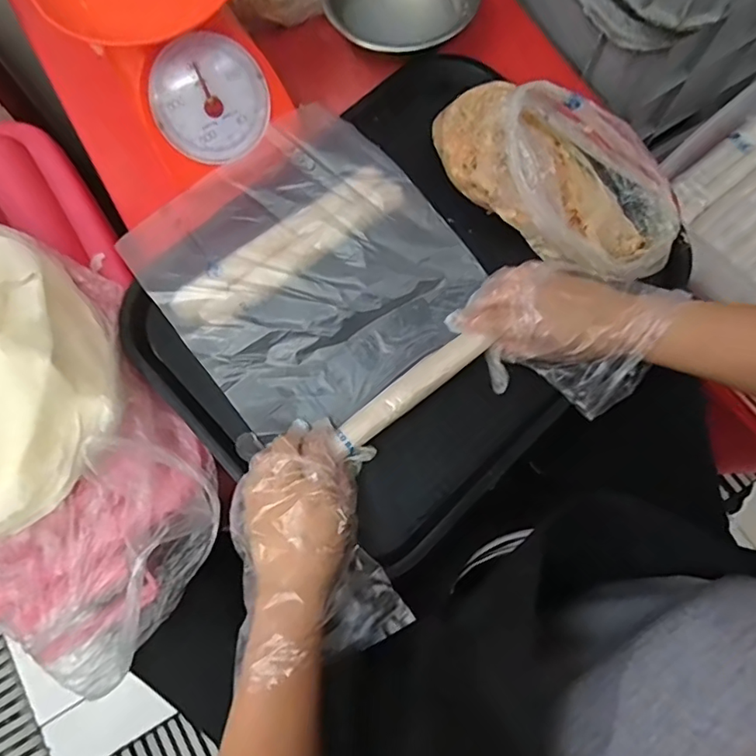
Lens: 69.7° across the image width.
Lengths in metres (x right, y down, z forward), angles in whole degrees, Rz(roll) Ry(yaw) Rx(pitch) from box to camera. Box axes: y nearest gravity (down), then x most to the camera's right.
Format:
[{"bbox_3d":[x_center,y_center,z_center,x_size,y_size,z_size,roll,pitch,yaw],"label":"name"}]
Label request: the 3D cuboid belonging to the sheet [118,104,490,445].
[{"bbox_3d":[-0.067,-0.103,0.492,0.246,0.030,0.263,-38,79,-7],"label":"sheet"}]

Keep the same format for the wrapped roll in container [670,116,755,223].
[{"bbox_3d":[0.430,-0.263,0.680,0.138,0.047,0.055,-38,78,-10],"label":"wrapped roll in container"}]

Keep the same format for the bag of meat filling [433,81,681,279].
[{"bbox_3d":[0.157,-0.184,0.466,0.232,0.070,0.114,41,78,11],"label":"bag of meat filling"}]

